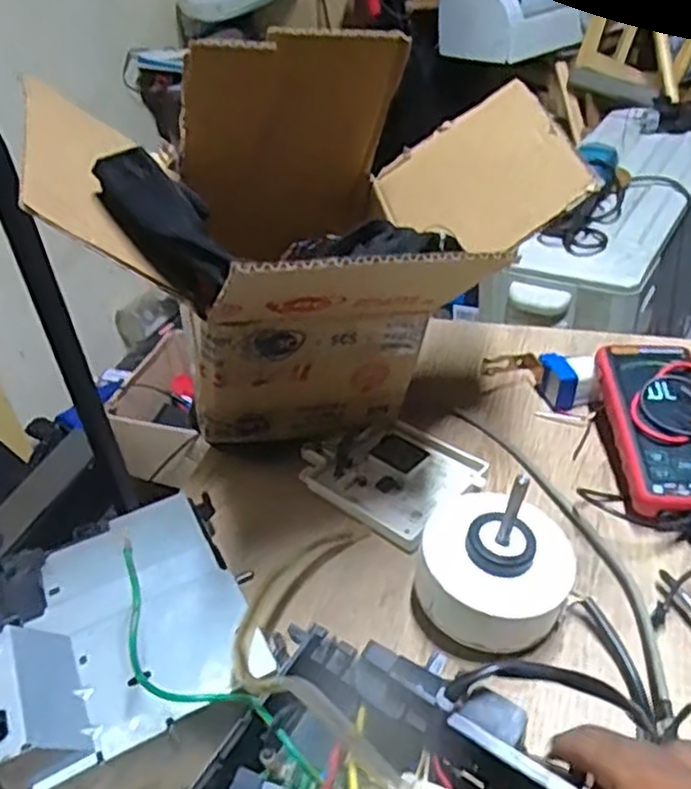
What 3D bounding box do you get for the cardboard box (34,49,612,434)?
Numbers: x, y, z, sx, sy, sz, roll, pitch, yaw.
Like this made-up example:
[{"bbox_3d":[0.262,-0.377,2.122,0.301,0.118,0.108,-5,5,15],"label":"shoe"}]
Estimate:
[{"bbox_3d":[-0.012,-0.096,0.514,0.326,0.250,0.222,-15,39,-9],"label":"cardboard box"}]

